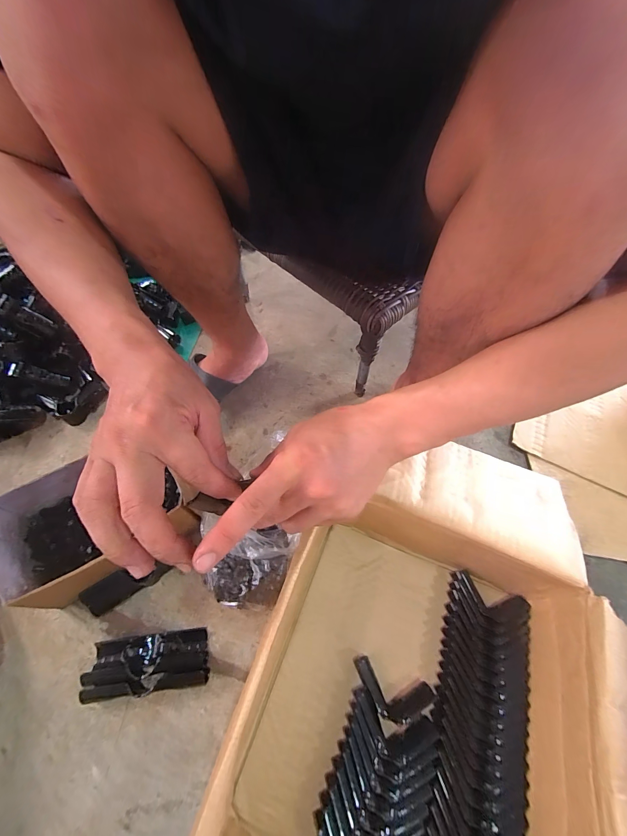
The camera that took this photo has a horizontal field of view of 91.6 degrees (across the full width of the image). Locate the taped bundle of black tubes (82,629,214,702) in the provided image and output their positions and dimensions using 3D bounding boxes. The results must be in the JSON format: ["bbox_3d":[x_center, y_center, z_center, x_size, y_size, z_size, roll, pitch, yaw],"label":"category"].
[{"bbox_3d":[-0.193,0.285,0.355,0.131,0.029,0.053,-6,58,-5],"label":"taped bundle of black tubes"}]

